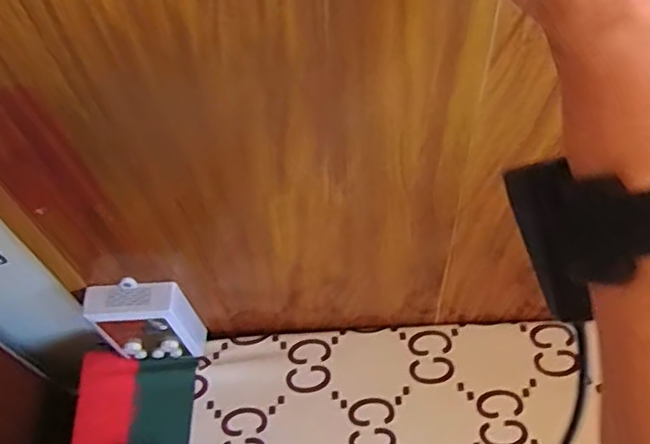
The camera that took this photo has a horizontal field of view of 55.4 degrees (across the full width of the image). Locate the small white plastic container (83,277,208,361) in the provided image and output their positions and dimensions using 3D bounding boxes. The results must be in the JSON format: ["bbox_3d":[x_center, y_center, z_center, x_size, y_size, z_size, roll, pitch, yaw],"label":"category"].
[{"bbox_3d":[-0.172,0.100,0.603,0.085,0.114,0.036,-2,58,4],"label":"small white plastic container"}]

